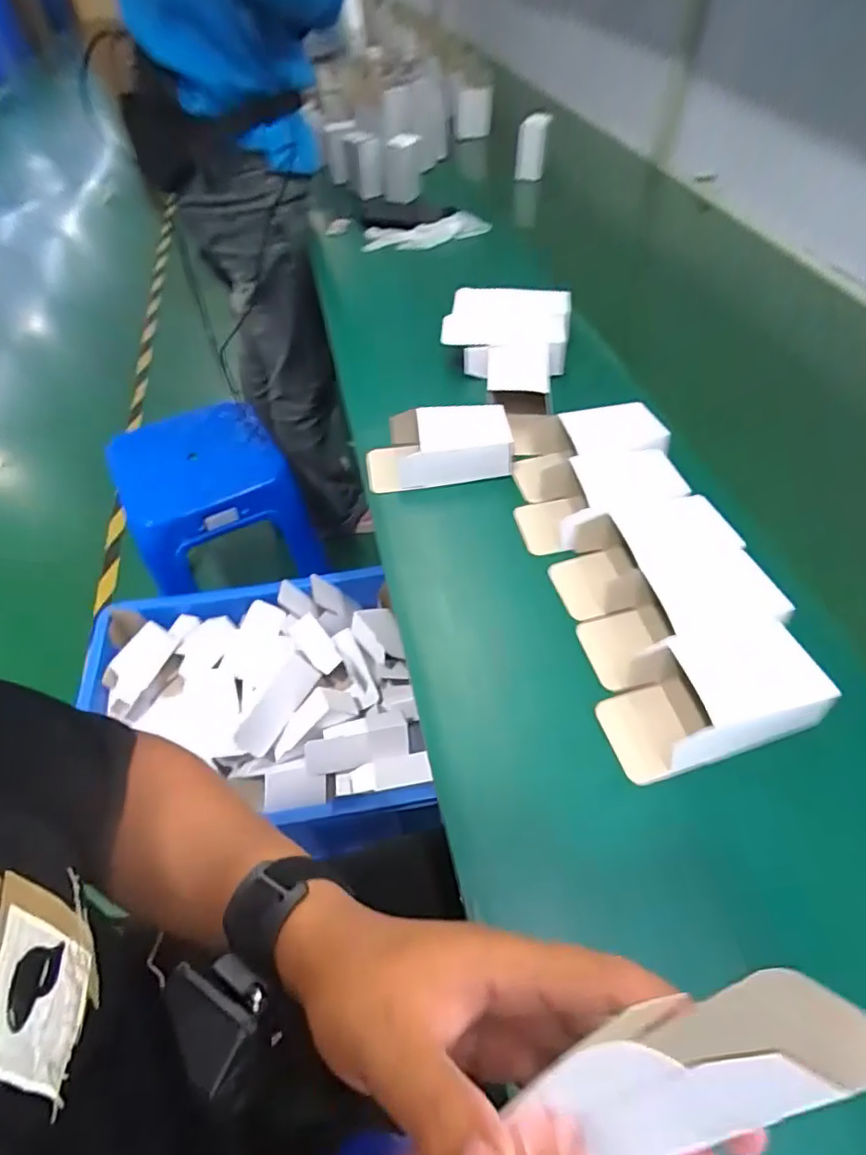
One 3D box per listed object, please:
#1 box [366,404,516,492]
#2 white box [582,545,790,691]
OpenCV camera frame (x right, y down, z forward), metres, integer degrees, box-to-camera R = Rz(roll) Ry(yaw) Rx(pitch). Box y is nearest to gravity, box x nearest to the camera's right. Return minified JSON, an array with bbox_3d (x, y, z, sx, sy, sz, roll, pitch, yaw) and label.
[{"bbox_3d":[0.005,-0.134,0.575,0.147,0.044,0.077,-5,50,-3],"label":"box"},{"bbox_3d":[0.189,0.031,0.439,0.140,0.051,0.081,-13,51,-10],"label":"white box"}]

